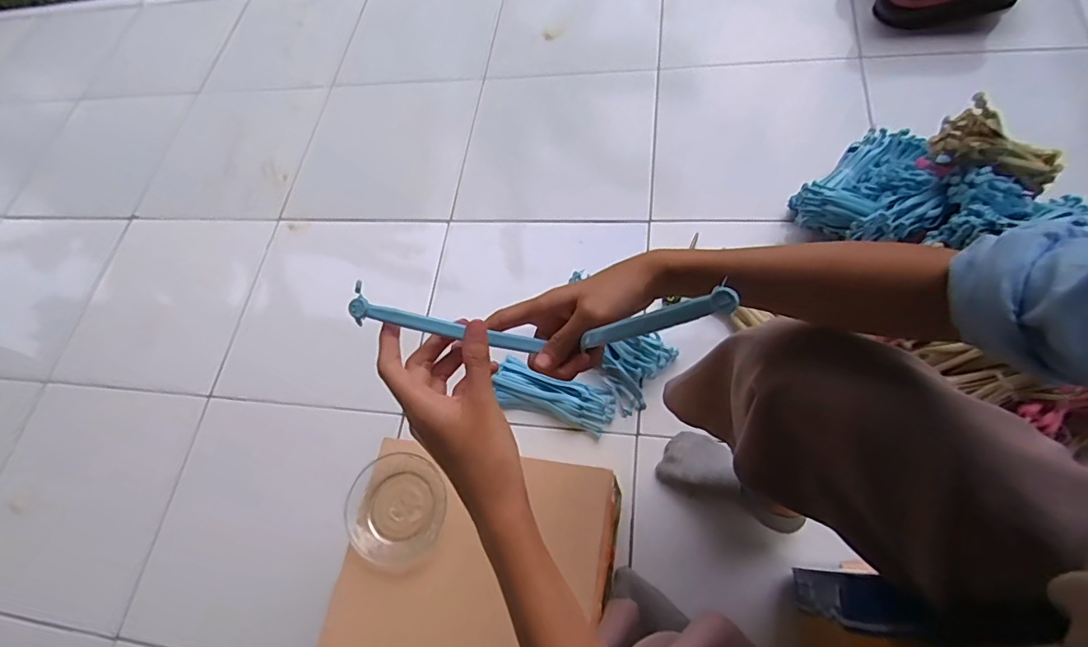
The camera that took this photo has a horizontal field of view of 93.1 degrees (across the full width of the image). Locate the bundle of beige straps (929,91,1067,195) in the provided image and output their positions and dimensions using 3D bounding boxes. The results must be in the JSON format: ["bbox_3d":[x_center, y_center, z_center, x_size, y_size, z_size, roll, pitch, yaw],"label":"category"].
[{"bbox_3d":[0.632,-0.244,0.713,0.190,0.070,0.071,19,65,-10],"label":"bundle of beige straps"}]

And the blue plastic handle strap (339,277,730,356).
[{"bbox_3d":[-0.006,0.001,0.319,0.226,0.099,0.019,2,64,17],"label":"blue plastic handle strap"}]

